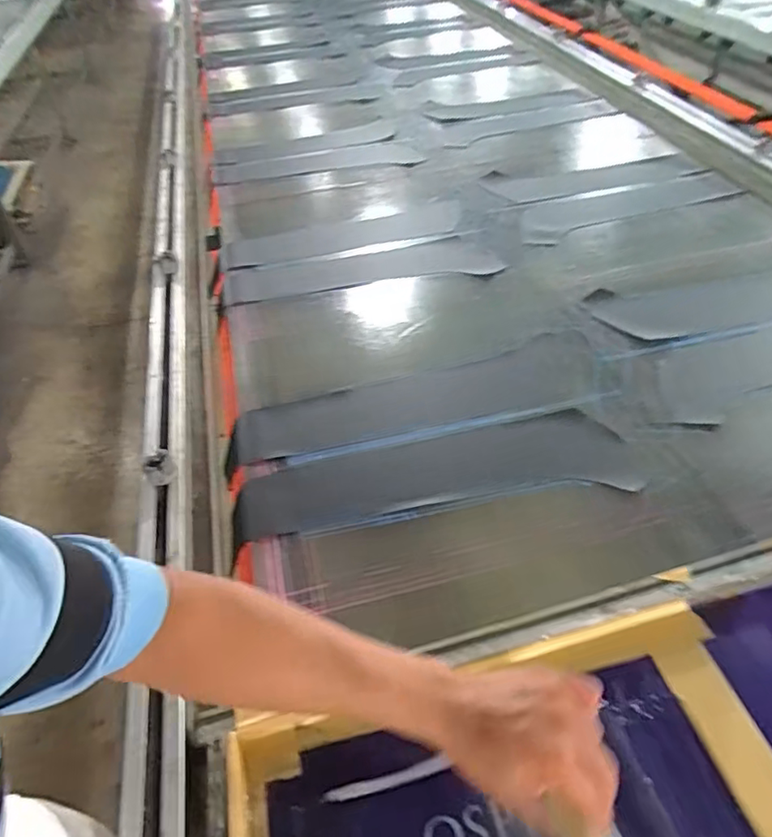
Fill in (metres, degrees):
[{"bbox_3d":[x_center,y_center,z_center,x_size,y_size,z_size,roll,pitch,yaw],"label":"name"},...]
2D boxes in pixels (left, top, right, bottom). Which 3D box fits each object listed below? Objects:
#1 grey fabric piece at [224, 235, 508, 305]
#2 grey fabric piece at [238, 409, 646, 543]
[{"bbox_3d":[-0.051,-0.292,1.106,0.523,0.011,0.129,-9,46,-5],"label":"grey fabric piece"},{"bbox_3d":[0.066,0.067,0.743,0.500,0.015,0.127,-7,46,-3],"label":"grey fabric piece"}]

